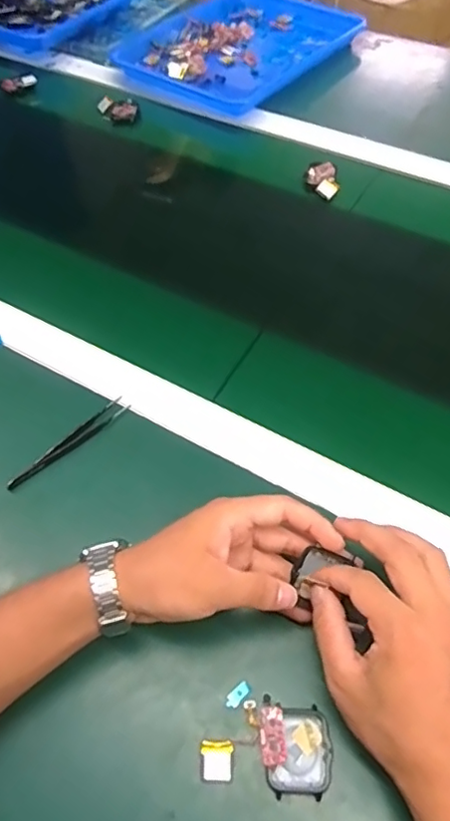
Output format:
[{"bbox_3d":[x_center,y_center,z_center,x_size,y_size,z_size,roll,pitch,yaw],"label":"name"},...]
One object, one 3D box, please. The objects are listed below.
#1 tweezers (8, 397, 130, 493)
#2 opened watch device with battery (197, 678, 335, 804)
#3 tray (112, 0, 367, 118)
[{"bbox_3d":[-0.126,0.028,0.479,0.114,0.006,0.015,-40,63,-22],"label":"tweezers"},{"bbox_3d":[0.028,0.203,0.353,0.073,0.012,0.055,15,58,13],"label":"opened watch device with battery"},{"bbox_3d":[0.026,-0.553,0.877,0.260,0.031,0.336,32,63,22],"label":"tray"}]

